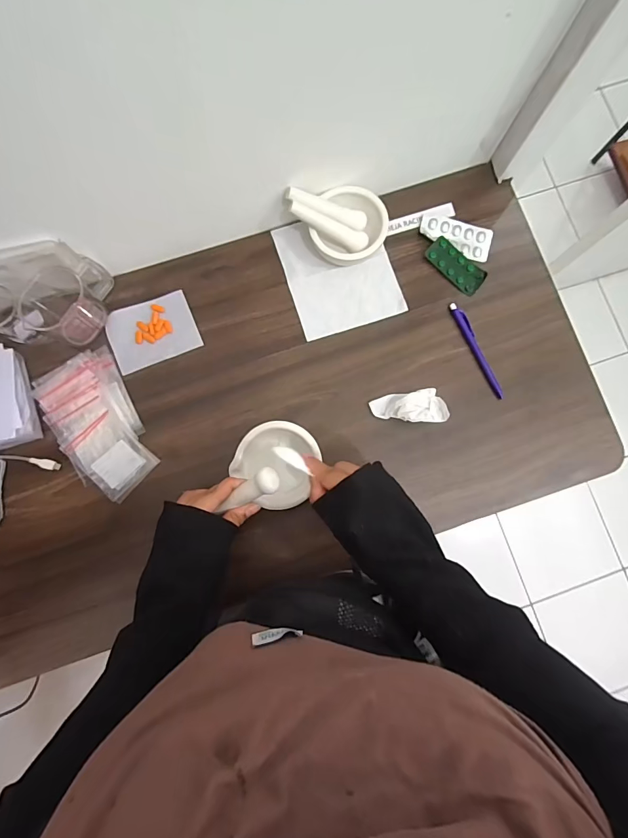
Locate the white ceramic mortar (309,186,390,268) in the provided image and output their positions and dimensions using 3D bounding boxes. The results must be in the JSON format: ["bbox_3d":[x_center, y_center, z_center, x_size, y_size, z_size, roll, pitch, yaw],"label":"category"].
[{"bbox_3d":[0.048,-0.247,0.535,0.090,0.045,0.085,16,82,0],"label":"white ceramic mortar"}]

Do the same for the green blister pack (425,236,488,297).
[{"bbox_3d":[0.190,-0.205,0.545,0.042,0.009,0.083,-43,86,-7],"label":"green blister pack"}]

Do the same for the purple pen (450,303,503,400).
[{"bbox_3d":[0.213,-0.090,0.533,0.014,0.007,0.136,-23,84,-5],"label":"purple pen"}]

